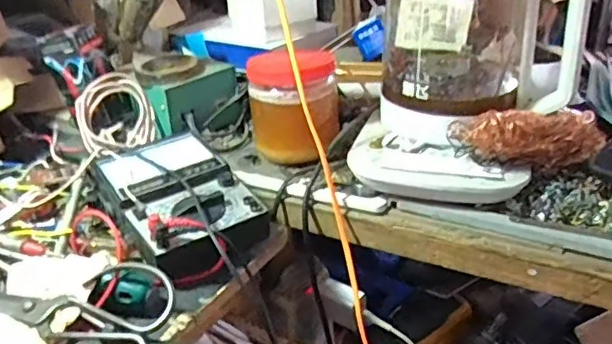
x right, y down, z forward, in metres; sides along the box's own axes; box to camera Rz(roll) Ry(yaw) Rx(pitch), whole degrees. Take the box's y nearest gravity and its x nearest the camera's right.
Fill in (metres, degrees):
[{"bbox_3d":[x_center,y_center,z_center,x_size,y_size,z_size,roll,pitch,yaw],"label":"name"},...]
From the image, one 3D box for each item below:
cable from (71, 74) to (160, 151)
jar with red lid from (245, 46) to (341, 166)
[{"bbox_3d":[-0.222,-0.070,0.674,0.083,0.088,0.031,-14,-5,-32],"label":"cable"},{"bbox_3d":[-0.013,-0.067,0.621,0.094,0.104,0.078,-3,28,1],"label":"jar with red lid"}]

